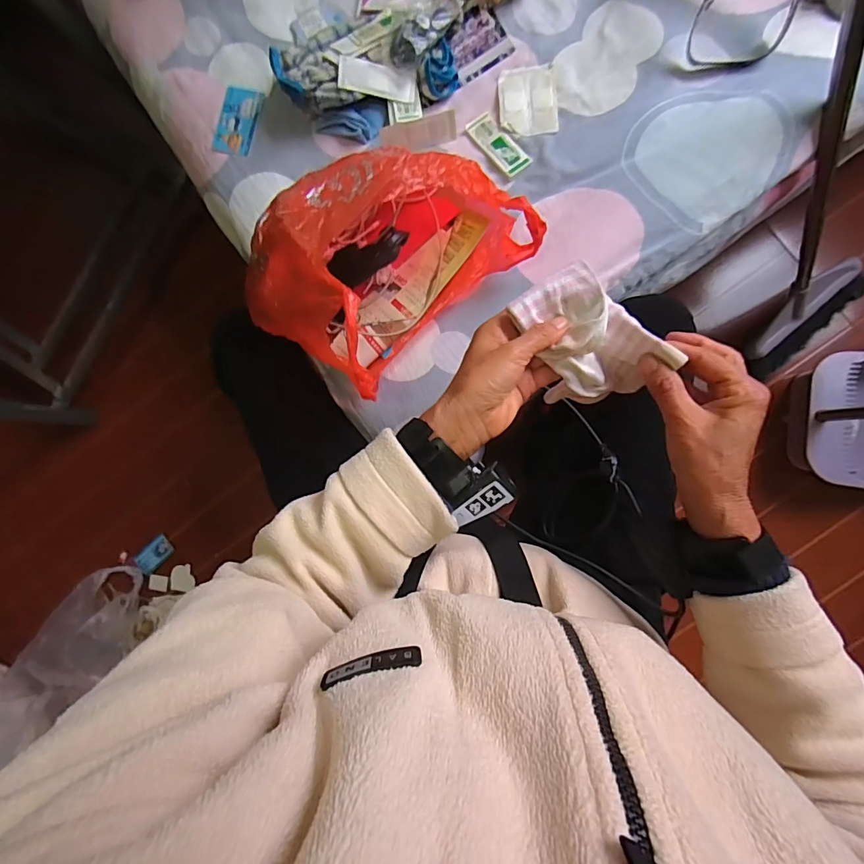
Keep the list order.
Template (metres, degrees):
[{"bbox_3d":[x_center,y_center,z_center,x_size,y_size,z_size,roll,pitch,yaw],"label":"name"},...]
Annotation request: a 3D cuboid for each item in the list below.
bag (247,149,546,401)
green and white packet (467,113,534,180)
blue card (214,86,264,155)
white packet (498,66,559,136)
[{"bbox_3d":[-0.047,-0.173,0.443,0.208,0.172,0.244,38,92,6],"label":"bag"},{"bbox_3d":[0.078,-0.343,0.524,0.033,0.005,0.091,-36,85,4],"label":"green and white packet"},{"bbox_3d":[-0.252,-0.403,0.573,0.051,0.004,0.084,18,95,1],"label":"blue card"},{"bbox_3d":[0.115,-0.395,0.526,0.067,0.006,0.083,-2,88,6],"label":"white packet"}]

